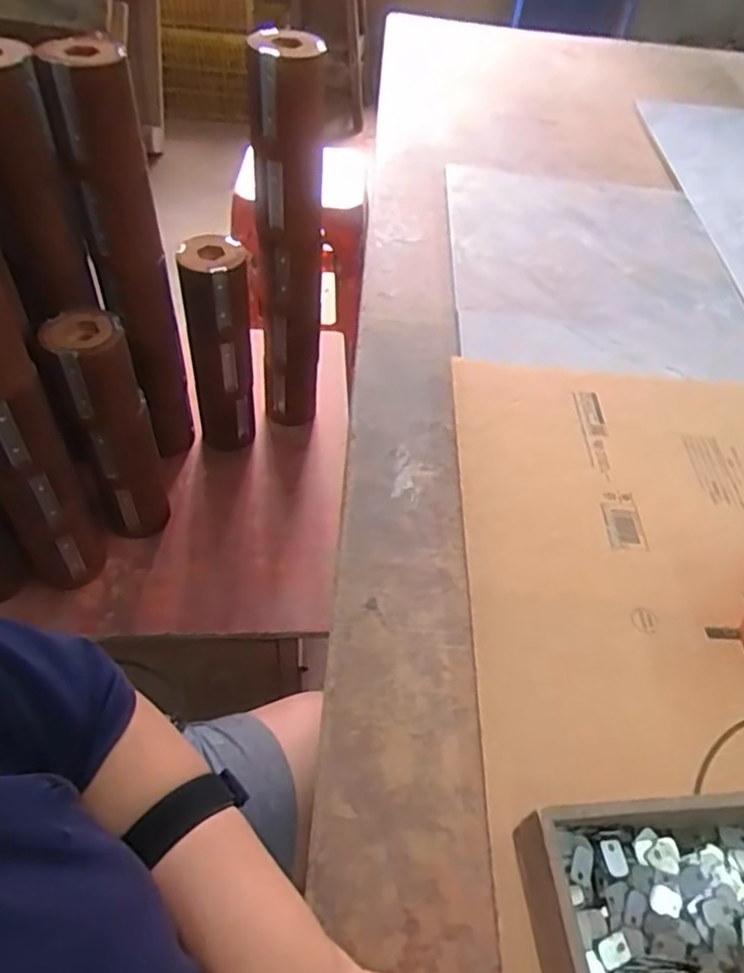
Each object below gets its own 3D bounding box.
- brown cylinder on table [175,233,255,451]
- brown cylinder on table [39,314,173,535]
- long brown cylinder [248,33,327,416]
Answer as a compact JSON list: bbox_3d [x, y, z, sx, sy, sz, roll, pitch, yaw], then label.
[{"bbox_3d":[-0.200,-0.168,0.869,0.075,0.310,0.064,-18,55,-19],"label":"brown cylinder on table"},{"bbox_3d":[-0.292,-0.050,0.746,0.083,0.294,0.077,-22,56,-22],"label":"brown cylinder on table"},{"bbox_3d":[-0.106,-0.281,0.825,0.083,0.480,0.079,-5,52,-10],"label":"long brown cylinder"}]

